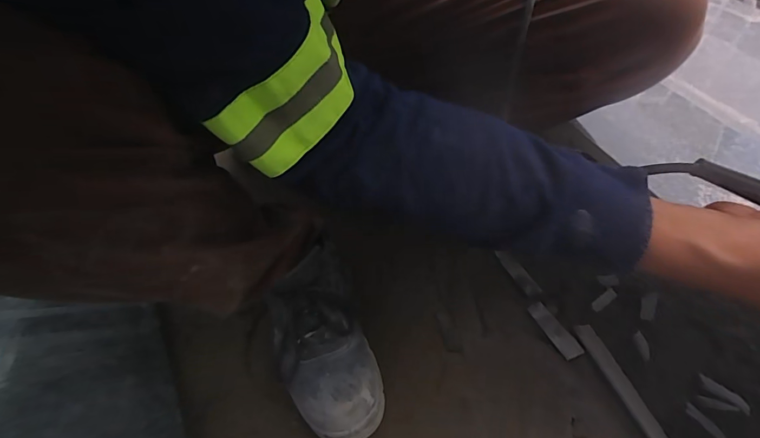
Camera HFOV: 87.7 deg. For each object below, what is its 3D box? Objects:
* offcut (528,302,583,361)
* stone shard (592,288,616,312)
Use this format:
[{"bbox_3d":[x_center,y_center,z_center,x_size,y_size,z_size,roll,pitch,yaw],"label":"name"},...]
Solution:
[{"bbox_3d":[0.224,0.143,0.510,0.024,0.004,0.078,-26,56,-13],"label":"offcut"},{"bbox_3d":[0.300,0.108,0.529,0.042,0.004,0.013,-34,58,-18],"label":"stone shard"}]

